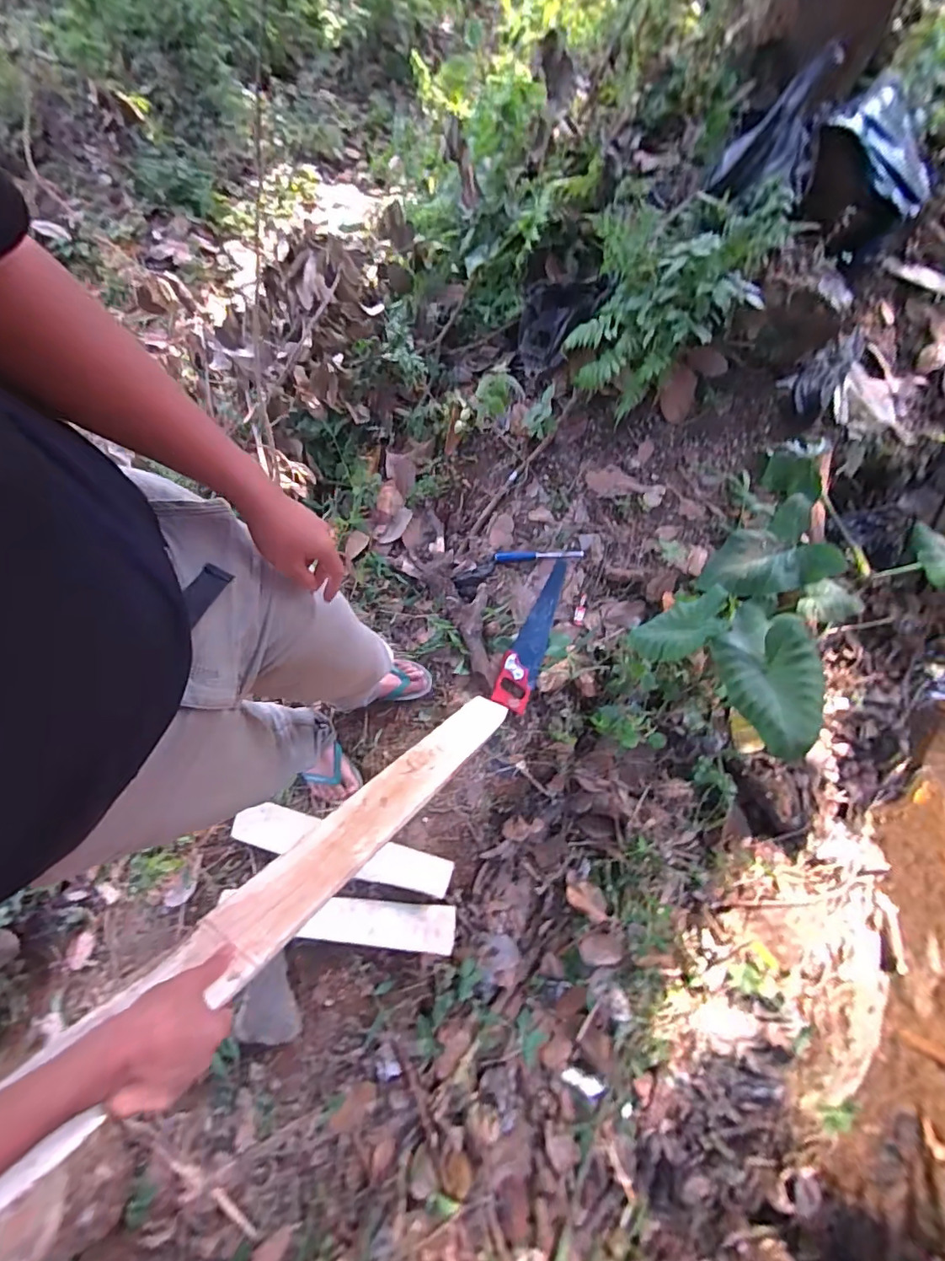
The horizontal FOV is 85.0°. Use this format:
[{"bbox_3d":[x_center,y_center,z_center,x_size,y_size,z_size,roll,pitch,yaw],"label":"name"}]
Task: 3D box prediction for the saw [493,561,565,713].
[{"bbox_3d":[0.149,0.005,1.313,0.092,0.019,0.403,17,76,4],"label":"saw"}]

